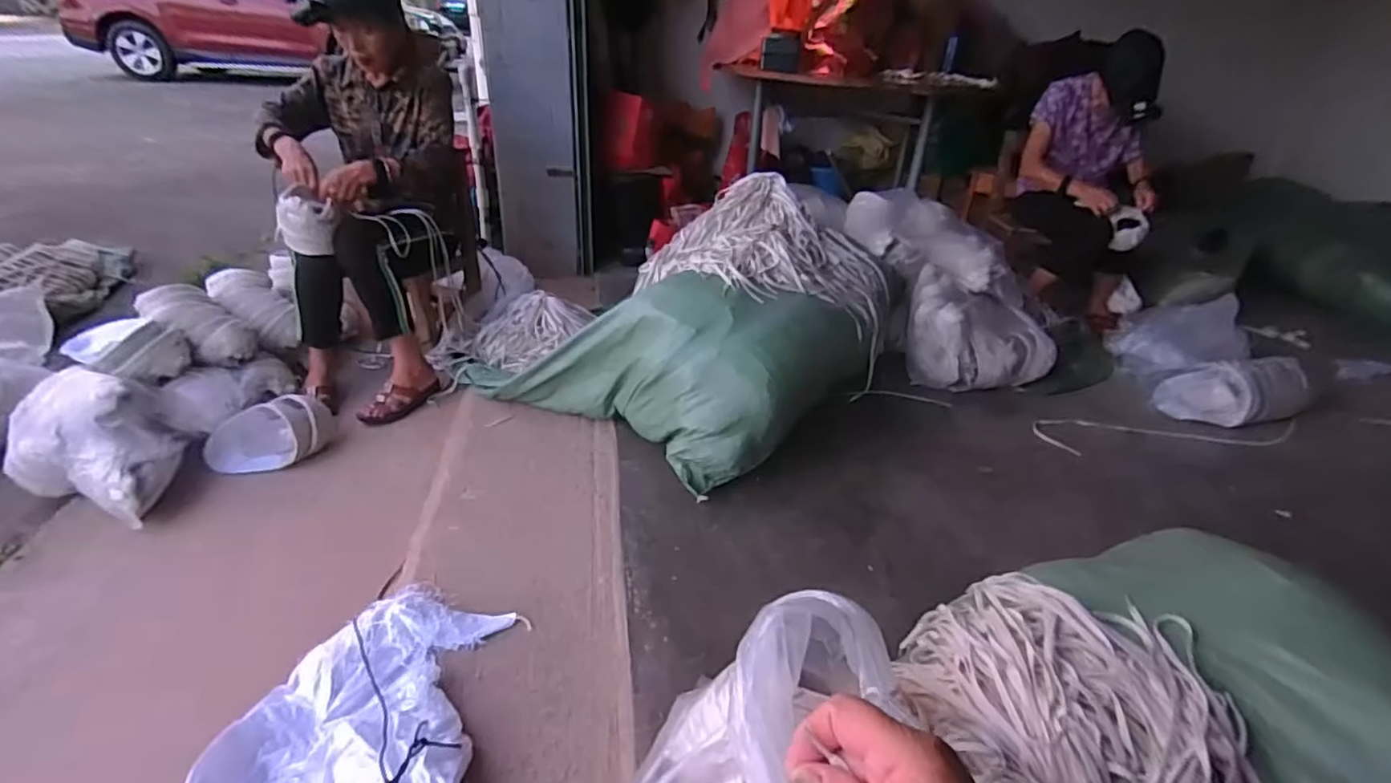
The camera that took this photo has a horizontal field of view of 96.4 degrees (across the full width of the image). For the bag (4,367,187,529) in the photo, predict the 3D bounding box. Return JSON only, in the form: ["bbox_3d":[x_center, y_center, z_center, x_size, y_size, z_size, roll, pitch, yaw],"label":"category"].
[{"bbox_3d":[-1.275,0.089,1.313,0.424,0.184,0.273,26,37,32],"label":"bag"}]

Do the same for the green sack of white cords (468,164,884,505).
[{"bbox_3d":[-0.008,-0.211,1.674,0.823,0.482,0.833,26,37,33],"label":"green sack of white cords"}]

